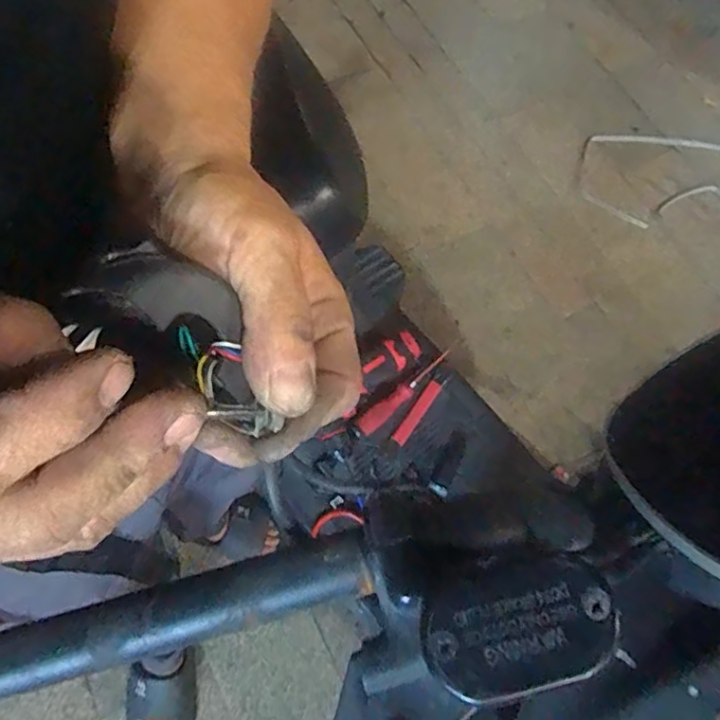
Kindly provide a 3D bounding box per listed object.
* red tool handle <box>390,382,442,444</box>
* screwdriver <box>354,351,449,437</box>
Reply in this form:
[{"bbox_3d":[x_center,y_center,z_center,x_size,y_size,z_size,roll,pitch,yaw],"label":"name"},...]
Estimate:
[{"bbox_3d":[0.087,0.080,0.910,0.021,0.009,0.112,34,69,11],"label":"red tool handle"},{"bbox_3d":[0.065,0.053,0.903,0.172,0.028,0.025,-38,74,-17],"label":"screwdriver"}]

